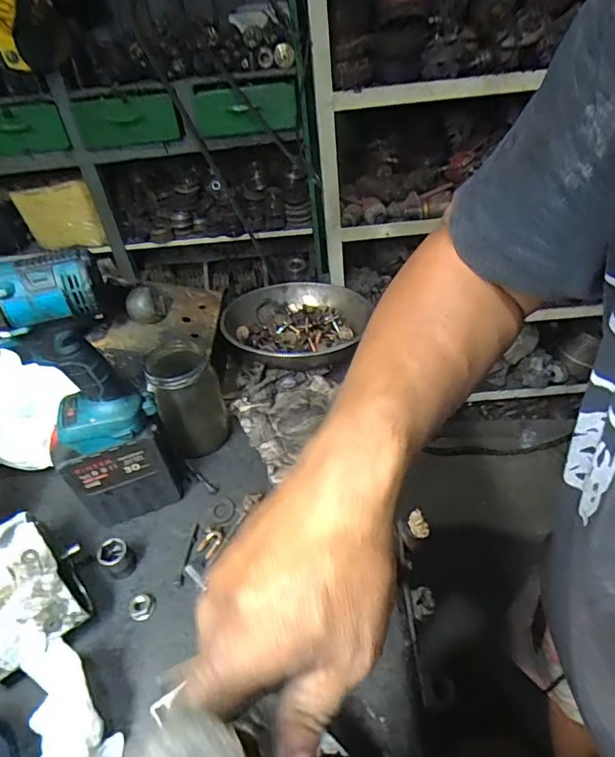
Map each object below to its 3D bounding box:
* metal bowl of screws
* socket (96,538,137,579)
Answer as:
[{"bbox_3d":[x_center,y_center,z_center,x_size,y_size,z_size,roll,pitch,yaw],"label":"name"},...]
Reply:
[{"bbox_3d":[-0.019,-0.090,0.834,0.244,0.062,0.246,6,42,15],"label":"metal bowl of screws"},{"bbox_3d":[-0.215,0.202,0.567,0.033,0.036,0.032,-4,41,4],"label":"socket"}]

